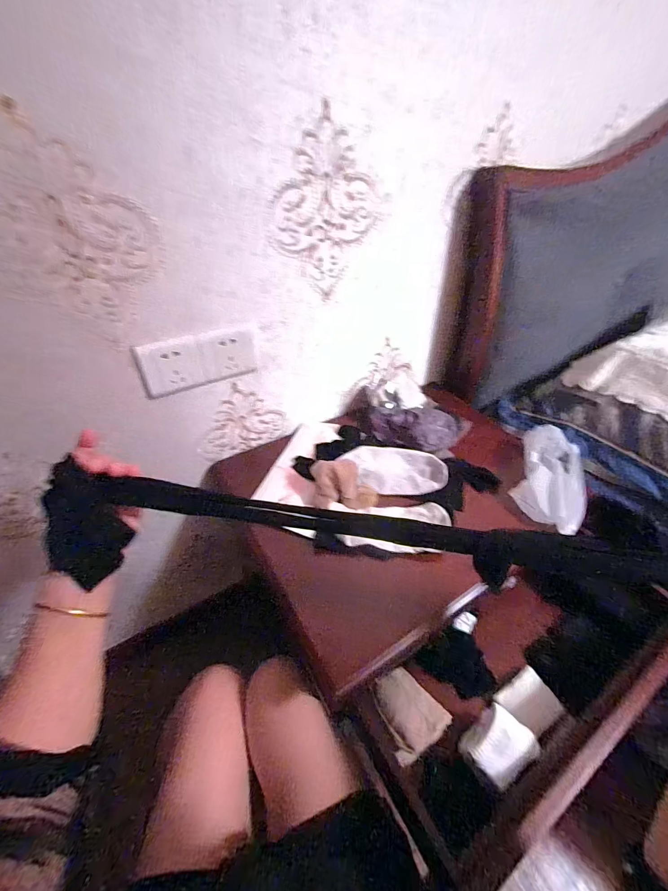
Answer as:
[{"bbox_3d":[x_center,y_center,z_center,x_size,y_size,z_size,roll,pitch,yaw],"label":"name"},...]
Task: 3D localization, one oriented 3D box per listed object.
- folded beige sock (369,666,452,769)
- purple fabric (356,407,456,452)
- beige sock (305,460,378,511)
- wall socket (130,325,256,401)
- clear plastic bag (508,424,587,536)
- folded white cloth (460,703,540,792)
[{"bbox_3d":[0.103,0.368,0.504,0.082,0.026,0.095,-21,48,-21],"label":"folded beige sock"},{"bbox_3d":[0.157,-0.047,0.705,0.179,0.072,0.102,11,45,10],"label":"purple fabric"},{"bbox_3d":[0.017,0.068,0.603,0.115,0.067,0.063,-5,44,-6],"label":"beige sock"},{"bbox_3d":[-0.204,-0.132,0.558,0.178,0.084,0.007,-22,49,-22],"label":"wall socket"},{"bbox_3d":[0.390,0.044,0.636,0.114,0.058,0.221,20,47,19],"label":"clear plastic bag"},{"bbox_3d":[0.214,0.379,0.458,0.081,0.033,0.063,-26,50,-25],"label":"folded white cloth"}]

